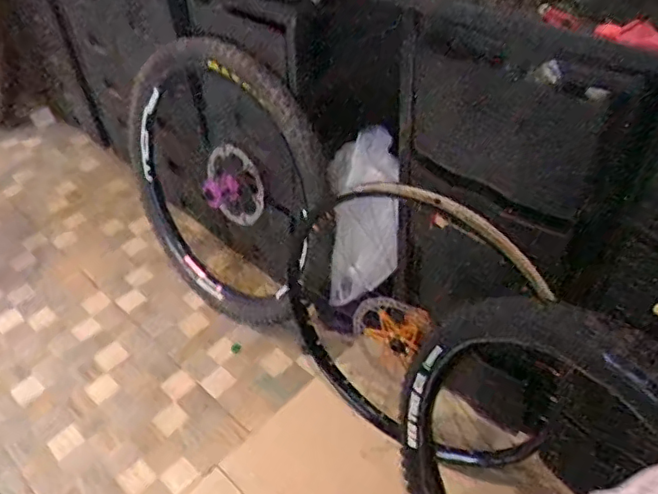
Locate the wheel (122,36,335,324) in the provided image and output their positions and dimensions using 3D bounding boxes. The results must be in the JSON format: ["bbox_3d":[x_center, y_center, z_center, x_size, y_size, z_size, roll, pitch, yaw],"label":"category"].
[{"bbox_3d":[-0.308,-0.177,1.476,0.713,0.719,0.102,26,38,29],"label":"wheel"}]

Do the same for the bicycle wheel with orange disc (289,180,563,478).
[{"bbox_3d":[0.141,0.151,1.159,0.162,0.618,0.579,-33,50,-27],"label":"bicycle wheel with orange disc"}]

